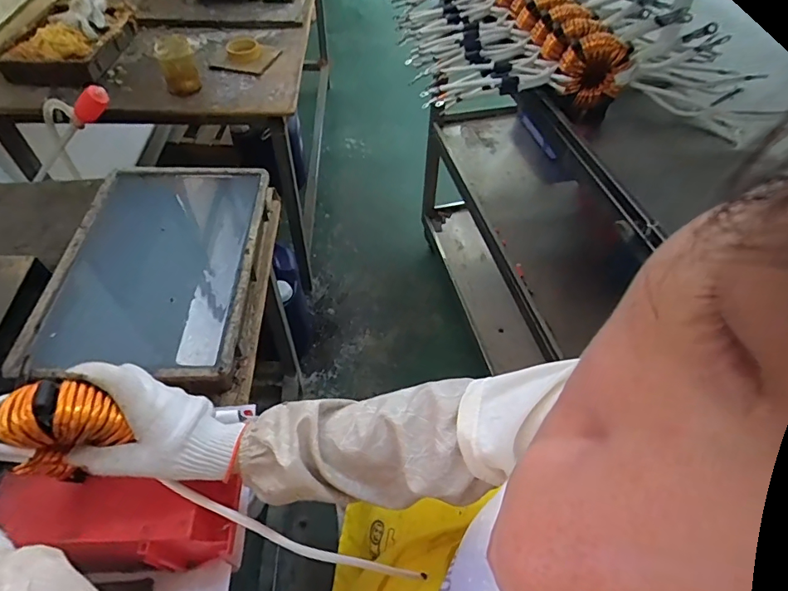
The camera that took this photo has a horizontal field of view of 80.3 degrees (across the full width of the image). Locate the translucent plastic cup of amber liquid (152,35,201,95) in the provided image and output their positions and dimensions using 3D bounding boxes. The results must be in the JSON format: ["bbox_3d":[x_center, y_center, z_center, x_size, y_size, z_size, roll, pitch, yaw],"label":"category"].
[{"bbox_3d":[-0.544,-0.586,1.175,0.090,0.124,0.092,-23,56,-17],"label":"translucent plastic cup of amber liquid"}]

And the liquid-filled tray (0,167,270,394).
[{"bbox_3d":[-0.376,-0.058,0.764,0.301,0.053,0.447,-1,52,-1],"label":"liquid-filled tray"}]

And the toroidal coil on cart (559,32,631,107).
[{"bbox_3d":[0.346,-0.392,0.817,0.112,0.102,0.056,-5,53,-5],"label":"toroidal coil on cart"}]

